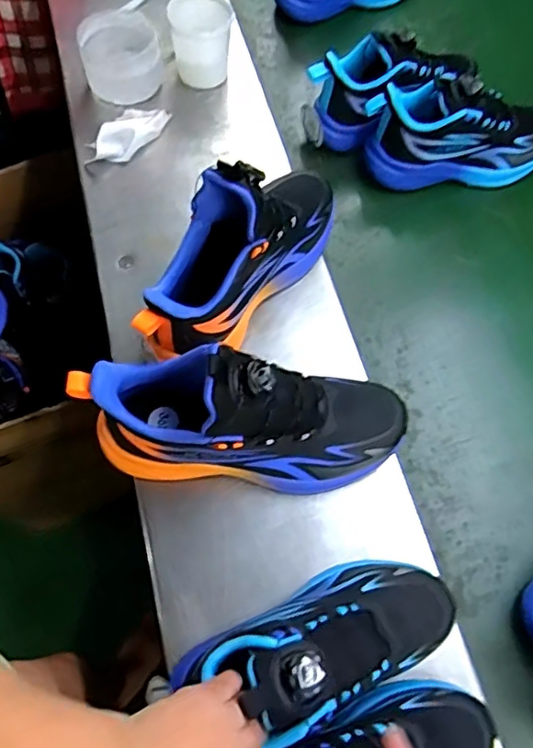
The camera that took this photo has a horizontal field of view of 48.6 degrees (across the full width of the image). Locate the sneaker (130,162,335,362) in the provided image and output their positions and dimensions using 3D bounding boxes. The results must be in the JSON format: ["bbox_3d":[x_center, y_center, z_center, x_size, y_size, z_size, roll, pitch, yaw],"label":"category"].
[{"bbox_3d":[-0.019,-0.116,0.547,0.077,0.170,0.260,33,70,12],"label":"sneaker"}]

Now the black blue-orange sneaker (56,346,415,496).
[{"bbox_3d":[-0.013,0.036,0.486,0.266,0.165,0.084,4,67,0],"label":"black blue-orange sneaker"}]

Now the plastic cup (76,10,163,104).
[{"bbox_3d":[-0.175,-0.380,0.714,0.088,0.069,0.083,1,67,-1],"label":"plastic cup"}]

